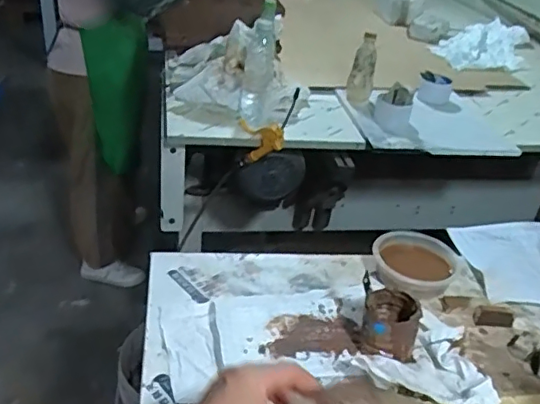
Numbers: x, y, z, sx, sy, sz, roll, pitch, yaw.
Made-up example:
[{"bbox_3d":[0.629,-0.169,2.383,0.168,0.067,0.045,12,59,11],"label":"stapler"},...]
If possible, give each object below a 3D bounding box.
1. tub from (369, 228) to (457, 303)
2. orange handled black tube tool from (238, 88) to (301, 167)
[{"bbox_3d":[0.218,0.089,0.860,0.121,0.037,0.117,5,32,-3],"label":"tub"},{"bbox_3d":[-0.007,-0.156,1.193,0.105,0.234,0.053,46,41,-3],"label":"orange handled black tube tool"}]

